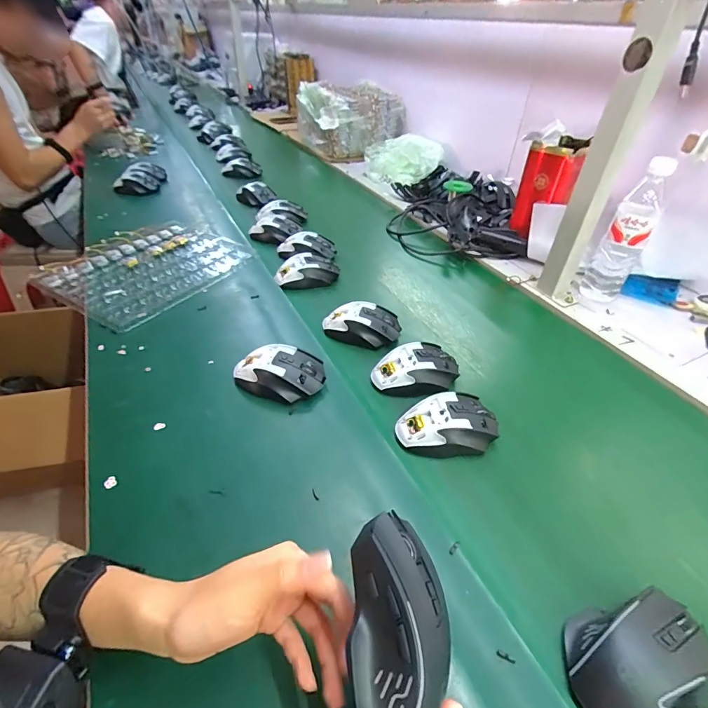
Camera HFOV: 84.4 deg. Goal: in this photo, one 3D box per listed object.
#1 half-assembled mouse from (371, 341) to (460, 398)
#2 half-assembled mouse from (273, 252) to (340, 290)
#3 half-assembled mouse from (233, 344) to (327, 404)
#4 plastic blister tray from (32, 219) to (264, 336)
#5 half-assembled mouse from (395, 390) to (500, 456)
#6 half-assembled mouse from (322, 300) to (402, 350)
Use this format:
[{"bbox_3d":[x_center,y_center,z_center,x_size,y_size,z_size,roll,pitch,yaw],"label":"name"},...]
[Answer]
[{"bbox_3d":[0.083,0.020,0.518,0.113,0.037,0.066,-8,42,-12],"label":"half-assembled mouse"},{"bbox_3d":[-0.085,-0.152,0.711,0.115,0.034,0.071,-20,46,-24],"label":"half-assembled mouse"},{"bbox_3d":[-0.096,0.023,0.498,0.113,0.041,0.068,12,42,11],"label":"half-assembled mouse"},{"bbox_3d":[-0.376,-0.163,0.723,0.267,0.025,0.302,25,46,25],"label":"plastic blister tray"},{"bbox_3d":[0.108,0.081,0.446,0.111,0.035,0.067,-10,42,-14],"label":"half-assembled mouse"},{"bbox_3d":[0.012,-0.046,0.596,0.113,0.040,0.062,11,42,10],"label":"half-assembled mouse"}]

